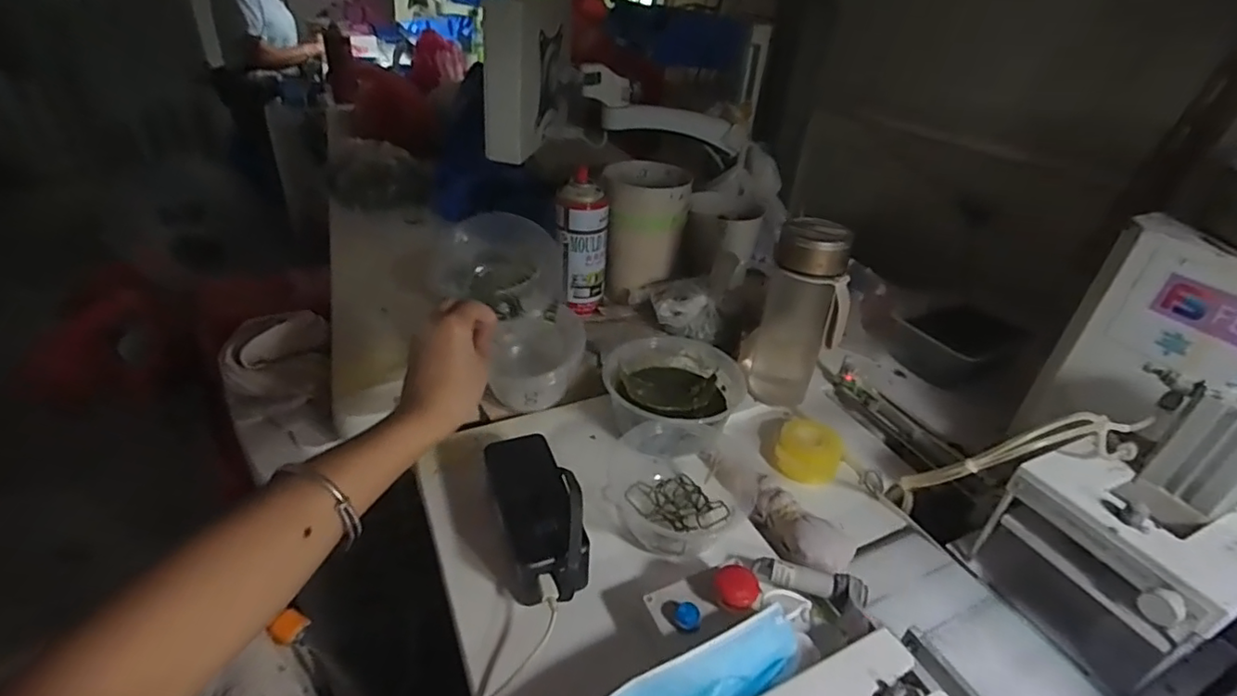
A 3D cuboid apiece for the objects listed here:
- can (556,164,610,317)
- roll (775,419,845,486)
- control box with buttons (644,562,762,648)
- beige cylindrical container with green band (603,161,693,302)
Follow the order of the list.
[{"bbox_3d":[-0.046,-0.128,0.731,0.056,0.166,0.058,20,36,23],"label":"can"},{"bbox_3d":[0.191,0.102,0.578,0.060,0.030,0.059,18,36,20],"label":"roll"},{"bbox_3d":[0.058,0.180,0.401,0.074,0.055,0.046,-9,35,-19],"label":"control box with buttons"},{"bbox_3d":[0.033,-0.165,0.788,0.109,0.155,0.111,1,33,-5],"label":"beige cylindrical container with green band"}]

